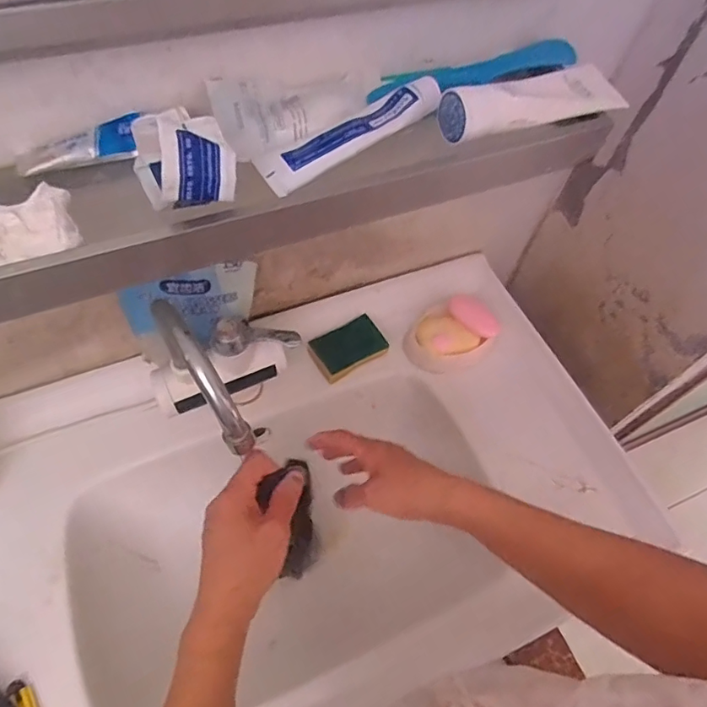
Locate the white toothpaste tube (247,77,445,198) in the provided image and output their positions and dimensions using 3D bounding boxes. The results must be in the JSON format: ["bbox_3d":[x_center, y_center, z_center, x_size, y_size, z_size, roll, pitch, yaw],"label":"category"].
[{"bbox_3d":[-0.002,-0.182,0.410,0.161,0.031,0.046,-32,66,-20],"label":"white toothpaste tube"}]

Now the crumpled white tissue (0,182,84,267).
[{"bbox_3d":[-0.244,-0.078,0.342,0.106,0.015,0.054,-24,64,-16],"label":"crumpled white tissue"}]

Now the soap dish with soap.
[{"bbox_3d":[0.142,-0.029,0.702,0.136,0.037,0.090,-19,62,-14],"label":"soap dish with soap"}]

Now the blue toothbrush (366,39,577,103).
[{"bbox_3d":[0.110,-0.261,0.466,0.201,0.021,0.024,-13,61,-11],"label":"blue toothbrush"}]

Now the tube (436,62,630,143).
[{"bbox_3d":[0.154,-0.220,0.435,0.165,0.034,0.048,-20,63,-14],"label":"tube"}]

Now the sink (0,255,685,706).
[{"bbox_3d":[-0.092,0.199,0.660,0.820,0.194,0.485,-21,63,-15],"label":"sink"}]

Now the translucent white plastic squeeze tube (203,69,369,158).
[{"bbox_3d":[-0.043,-0.204,0.418,0.138,0.029,0.063,-19,63,-14],"label":"translucent white plastic squeeze tube"}]

